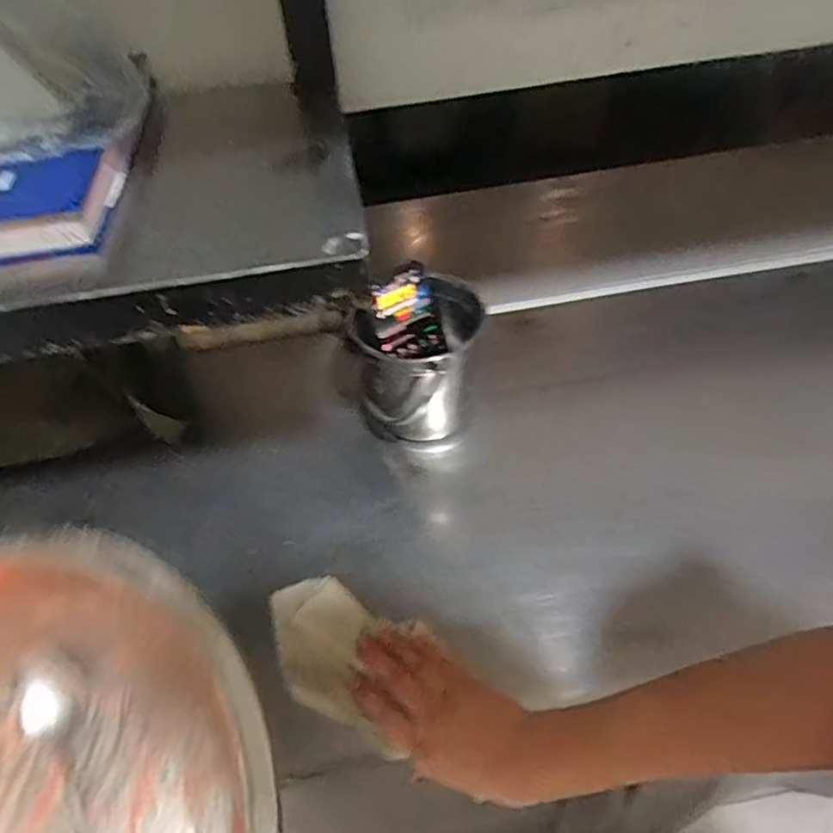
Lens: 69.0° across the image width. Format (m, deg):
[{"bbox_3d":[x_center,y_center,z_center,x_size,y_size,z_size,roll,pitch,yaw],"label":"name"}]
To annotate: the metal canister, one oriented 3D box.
[{"bbox_3d":[-0.001,-0.054,0.642,0.119,0.143,0.138,8,48,13],"label":"metal canister"}]

